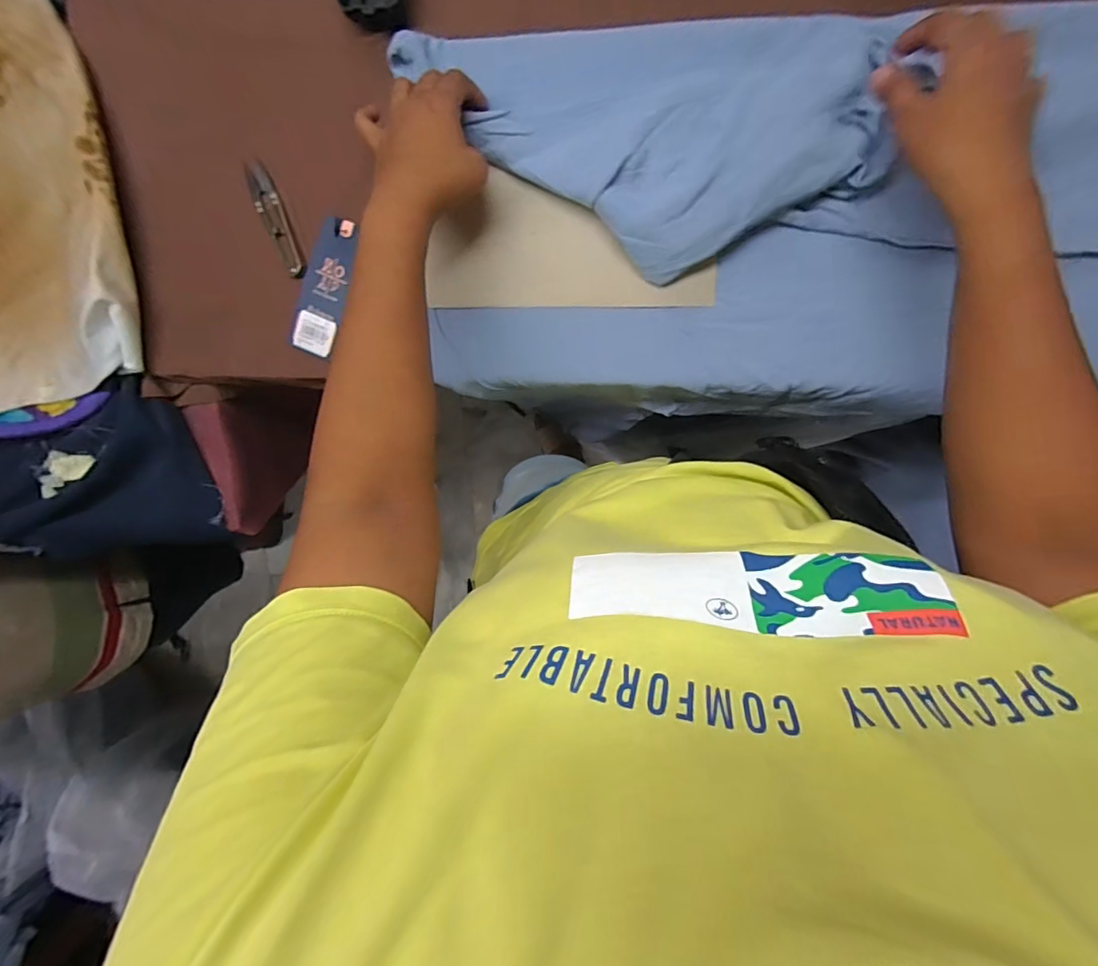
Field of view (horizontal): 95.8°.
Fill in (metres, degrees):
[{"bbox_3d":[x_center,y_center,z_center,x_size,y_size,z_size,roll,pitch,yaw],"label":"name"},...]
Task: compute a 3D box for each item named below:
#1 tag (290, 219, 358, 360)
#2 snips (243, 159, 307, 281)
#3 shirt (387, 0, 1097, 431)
[{"bbox_3d":[-0.208,-0.181,0.457,0.035,0.008,0.121,19,102,-7],"label":"tag"},{"bbox_3d":[-0.246,-0.237,0.449,0.021,0.005,0.102,-23,96,7],"label":"snips"},{"bbox_3d":[0.198,-0.206,0.419,0.630,0.096,0.307,1,99,4],"label":"shirt"}]

